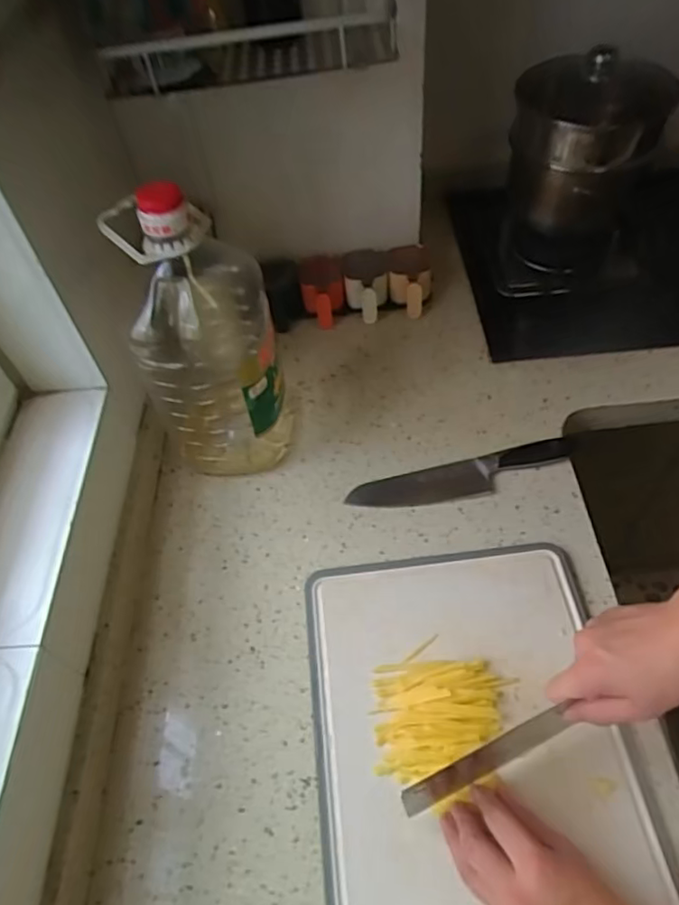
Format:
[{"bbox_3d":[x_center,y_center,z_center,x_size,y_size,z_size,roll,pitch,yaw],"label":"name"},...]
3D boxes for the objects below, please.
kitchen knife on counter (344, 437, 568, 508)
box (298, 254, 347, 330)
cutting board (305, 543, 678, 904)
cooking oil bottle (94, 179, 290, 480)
[{"bbox_3d":[0.146,0.030,0.730,0.271,0.017,0.053,-12,54,-3],"label":"kitchen knife on counter"},{"bbox_3d":[-0.025,-0.243,0.907,0.064,0.074,0.079,-7,53,1],"label":"box"},{"bbox_3d":[0.120,0.282,0.541,0.279,0.025,0.416,-7,53,1],"label":"cutting board"},{"bbox_3d":[-0.146,-0.131,0.674,0.138,0.343,0.154,-11,54,-2],"label":"cooking oil bottle"}]

